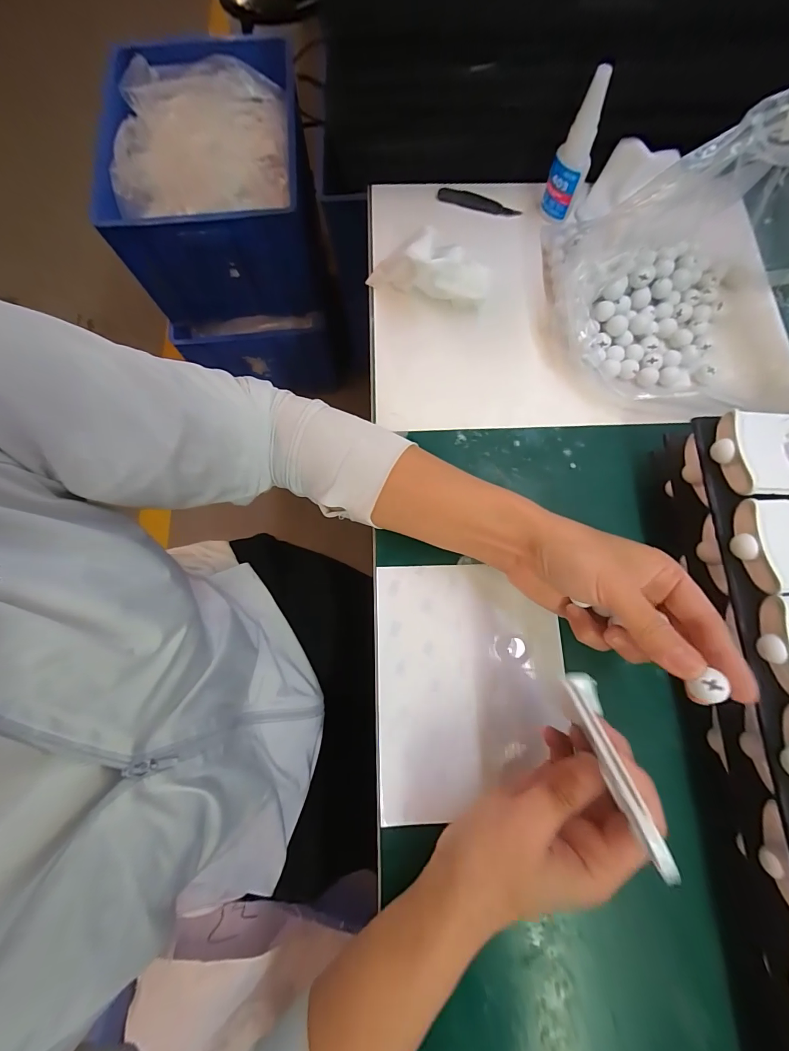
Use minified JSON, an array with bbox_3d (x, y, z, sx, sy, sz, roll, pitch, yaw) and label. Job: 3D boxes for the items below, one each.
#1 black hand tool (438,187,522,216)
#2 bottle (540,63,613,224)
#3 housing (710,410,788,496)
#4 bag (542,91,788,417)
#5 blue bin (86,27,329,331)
[{"bbox_3d":[0.086,-0.328,0.403,0.084,0.010,0.015,17,75,6],"label":"black hand tool"},{"bbox_3d":[0.160,-0.329,0.354,0.031,0.106,0.022,20,76,7],"label":"bottle"},{"bbox_3d":[0.259,-0.049,0.263,0.090,0.014,0.058,-1,74,1],"label":"housing"},{"bbox_3d":[0.275,-0.207,0.296,0.269,0.148,0.194,5,74,3],"label":"bag"},{"bbox_3d":[-0.404,-0.785,0.933,0.413,0.279,0.532,-12,74,-2],"label":"blue bin"}]

